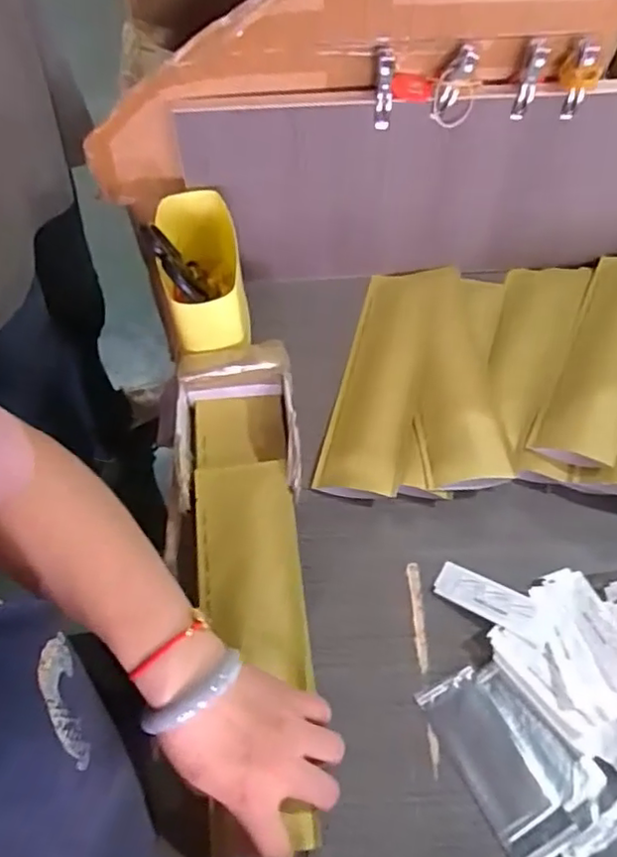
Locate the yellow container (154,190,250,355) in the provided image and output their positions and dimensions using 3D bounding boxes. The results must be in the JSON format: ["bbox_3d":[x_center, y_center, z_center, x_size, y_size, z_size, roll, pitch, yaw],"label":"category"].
[{"bbox_3d":[-0.099,-0.140,0.585,0.068,0.100,0.154,-11,58,-4],"label":"yellow container"}]

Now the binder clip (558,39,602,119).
[{"bbox_3d":[0.231,-0.302,0.521,0.026,0.054,0.026,-3,58,0],"label":"binder clip"}]

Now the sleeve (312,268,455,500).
[{"bbox_3d":[0.081,-0.062,0.603,0.089,0.024,0.290,13,59,10],"label":"sleeve"}]

